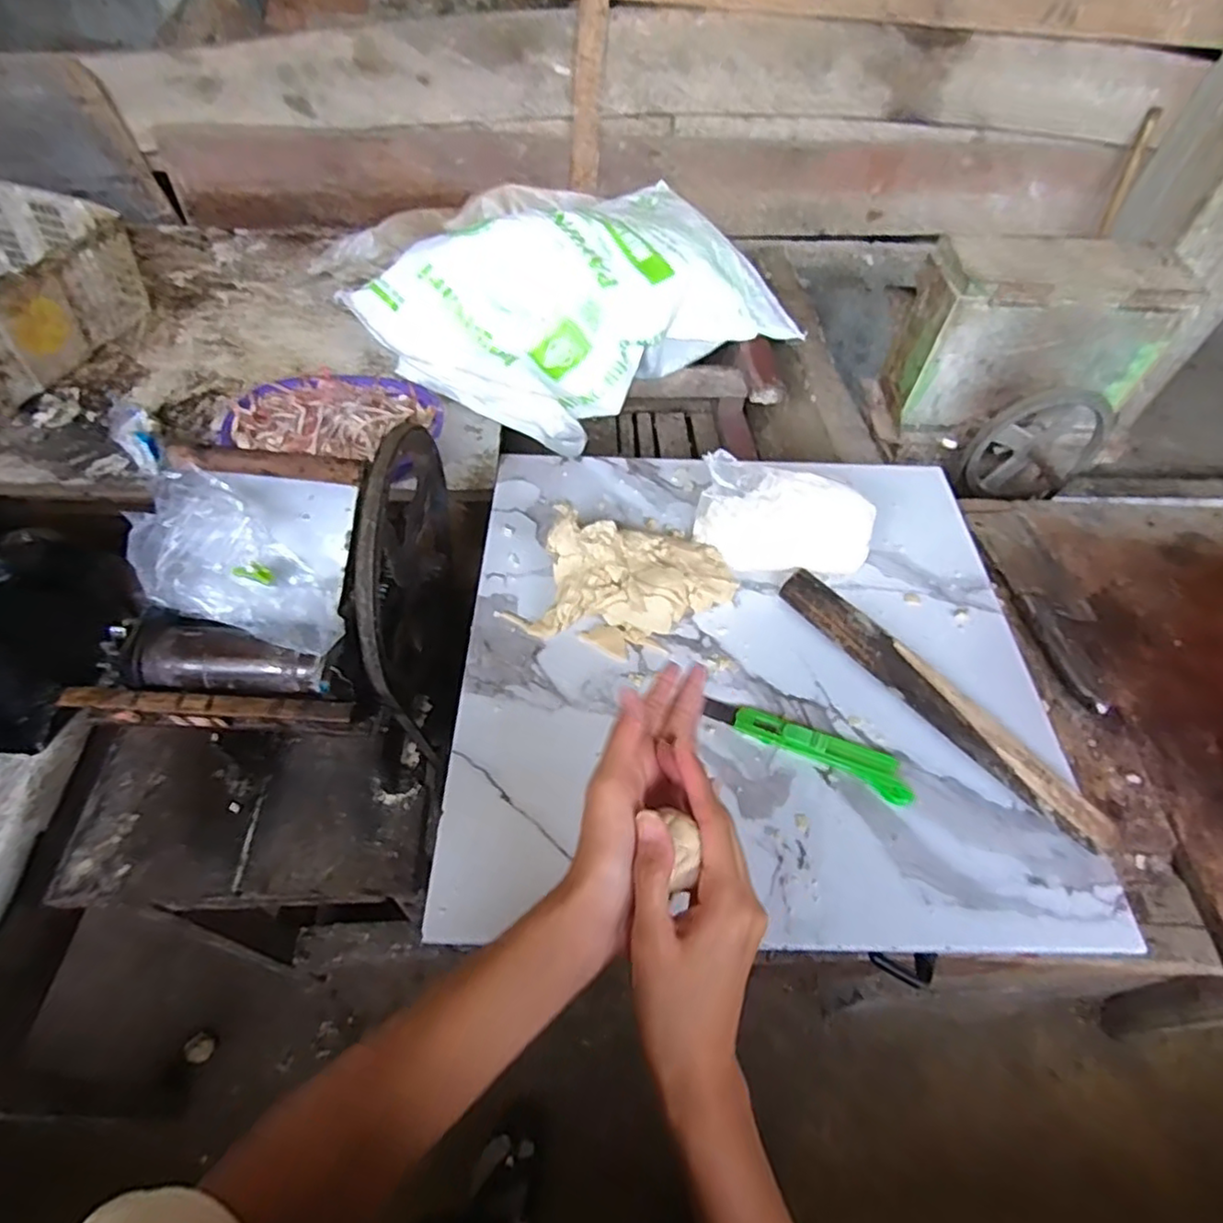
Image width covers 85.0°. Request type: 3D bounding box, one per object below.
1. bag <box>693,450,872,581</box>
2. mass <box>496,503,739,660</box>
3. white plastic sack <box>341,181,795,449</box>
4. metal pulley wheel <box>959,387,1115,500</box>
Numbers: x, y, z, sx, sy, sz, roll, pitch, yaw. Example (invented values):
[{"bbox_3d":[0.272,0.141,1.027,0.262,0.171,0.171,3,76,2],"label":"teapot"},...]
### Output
[{"bbox_3d":[0.163,-0.083,0.630,0.159,0.078,0.072,9,54,1],"label":"bag"},{"bbox_3d":[0.015,-0.031,0.605,0.194,0.052,0.132,12,54,3],"label":"mass"},{"bbox_3d":[-0.029,-0.524,1.114,0.647,0.193,0.426,-36,65,-27],"label":"white plastic sack"},{"bbox_3d":[0.627,-0.246,0.996,0.207,0.177,0.042,-27,38,25],"label":"metal pulley wheel"}]

